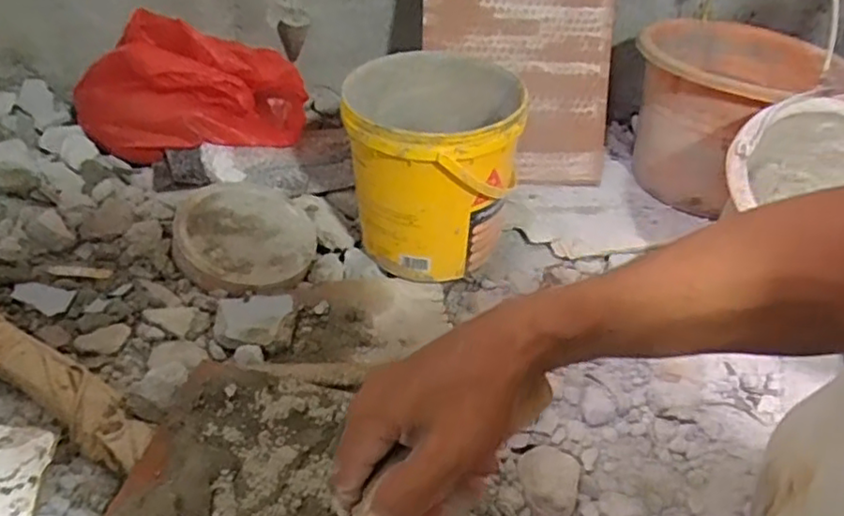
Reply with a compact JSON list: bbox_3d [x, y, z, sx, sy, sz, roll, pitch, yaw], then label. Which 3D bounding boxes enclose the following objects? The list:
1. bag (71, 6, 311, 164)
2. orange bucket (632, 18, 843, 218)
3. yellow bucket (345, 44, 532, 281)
[{"bbox_3d":[-0.291,-0.214,0.821,0.276,0.161,0.096,-8,44,-17],"label":"bag"},{"bbox_3d":[0.414,-0.204,0.893,0.302,0.198,0.275,4,42,-4],"label":"orange bucket"},{"bbox_3d":[0.006,-0.098,0.728,0.172,0.197,0.186,4,42,-4],"label":"yellow bucket"}]

